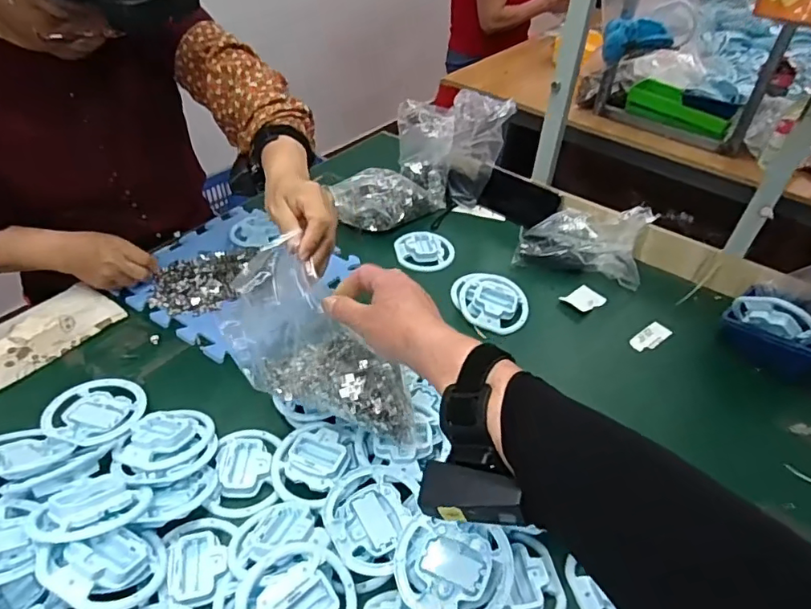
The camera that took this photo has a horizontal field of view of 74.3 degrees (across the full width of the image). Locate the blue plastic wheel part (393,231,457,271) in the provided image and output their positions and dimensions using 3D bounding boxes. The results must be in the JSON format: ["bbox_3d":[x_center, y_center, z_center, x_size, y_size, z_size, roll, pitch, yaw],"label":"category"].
[{"bbox_3d":[0.032,-0.093,0.908,0.101,0.017,0.087,7,43,2],"label":"blue plastic wheel part"}]

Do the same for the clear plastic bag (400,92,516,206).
[{"bbox_3d":[0.080,-0.293,1.012,0.161,0.158,0.158,-22,50,-25],"label":"clear plastic bag"}]

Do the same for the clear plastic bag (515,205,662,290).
[{"bbox_3d":[0.297,-0.111,0.890,0.201,0.098,0.105,16,44,11],"label":"clear plastic bag"}]

